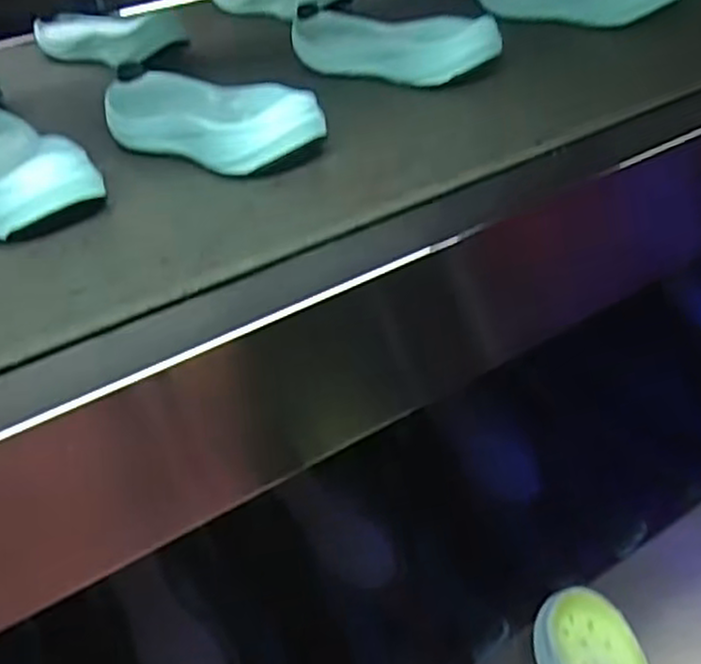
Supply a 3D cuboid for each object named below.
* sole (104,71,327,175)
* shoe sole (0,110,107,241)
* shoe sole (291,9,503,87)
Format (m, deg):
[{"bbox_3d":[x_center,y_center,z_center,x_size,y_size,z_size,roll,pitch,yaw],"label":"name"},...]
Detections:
[{"bbox_3d":[-0.117,-0.158,0.539,0.099,0.040,0.226,-31,41,-29],"label":"sole"},{"bbox_3d":[-0.236,-0.114,0.498,0.090,0.044,0.225,-30,40,-28],"label":"shoe sole"},{"bbox_3d":[0.027,-0.251,0.645,0.222,0.039,0.094,22,45,36],"label":"shoe sole"}]

